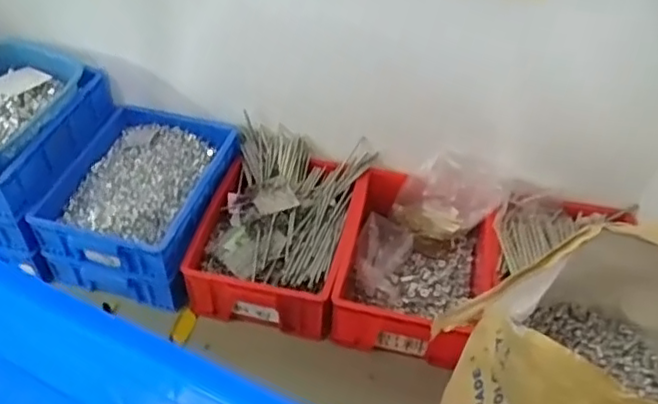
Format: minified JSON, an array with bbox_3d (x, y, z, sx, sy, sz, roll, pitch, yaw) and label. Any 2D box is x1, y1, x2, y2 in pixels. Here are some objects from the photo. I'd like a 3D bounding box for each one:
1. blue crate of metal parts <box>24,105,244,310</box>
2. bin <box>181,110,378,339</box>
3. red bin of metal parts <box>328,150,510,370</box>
[{"bbox_3d":[-0.425,-0.016,1.513,0.342,0.166,0.463,10,45,8],"label":"blue crate of metal parts"},{"bbox_3d":[-0.107,0.040,1.478,0.330,0.163,0.512,12,45,9],"label":"bin"},{"bbox_3d":[0.194,0.116,1.409,0.336,0.195,0.443,11,45,9],"label":"red bin of metal parts"}]

